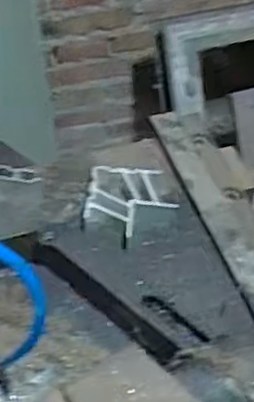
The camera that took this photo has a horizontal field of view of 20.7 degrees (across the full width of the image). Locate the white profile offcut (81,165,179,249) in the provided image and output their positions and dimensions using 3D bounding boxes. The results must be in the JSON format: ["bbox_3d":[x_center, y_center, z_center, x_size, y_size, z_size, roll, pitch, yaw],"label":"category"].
[{"bbox_3d":[0.002,0.003,0.634,0.082,0.021,0.078,6,50,1],"label":"white profile offcut"}]

